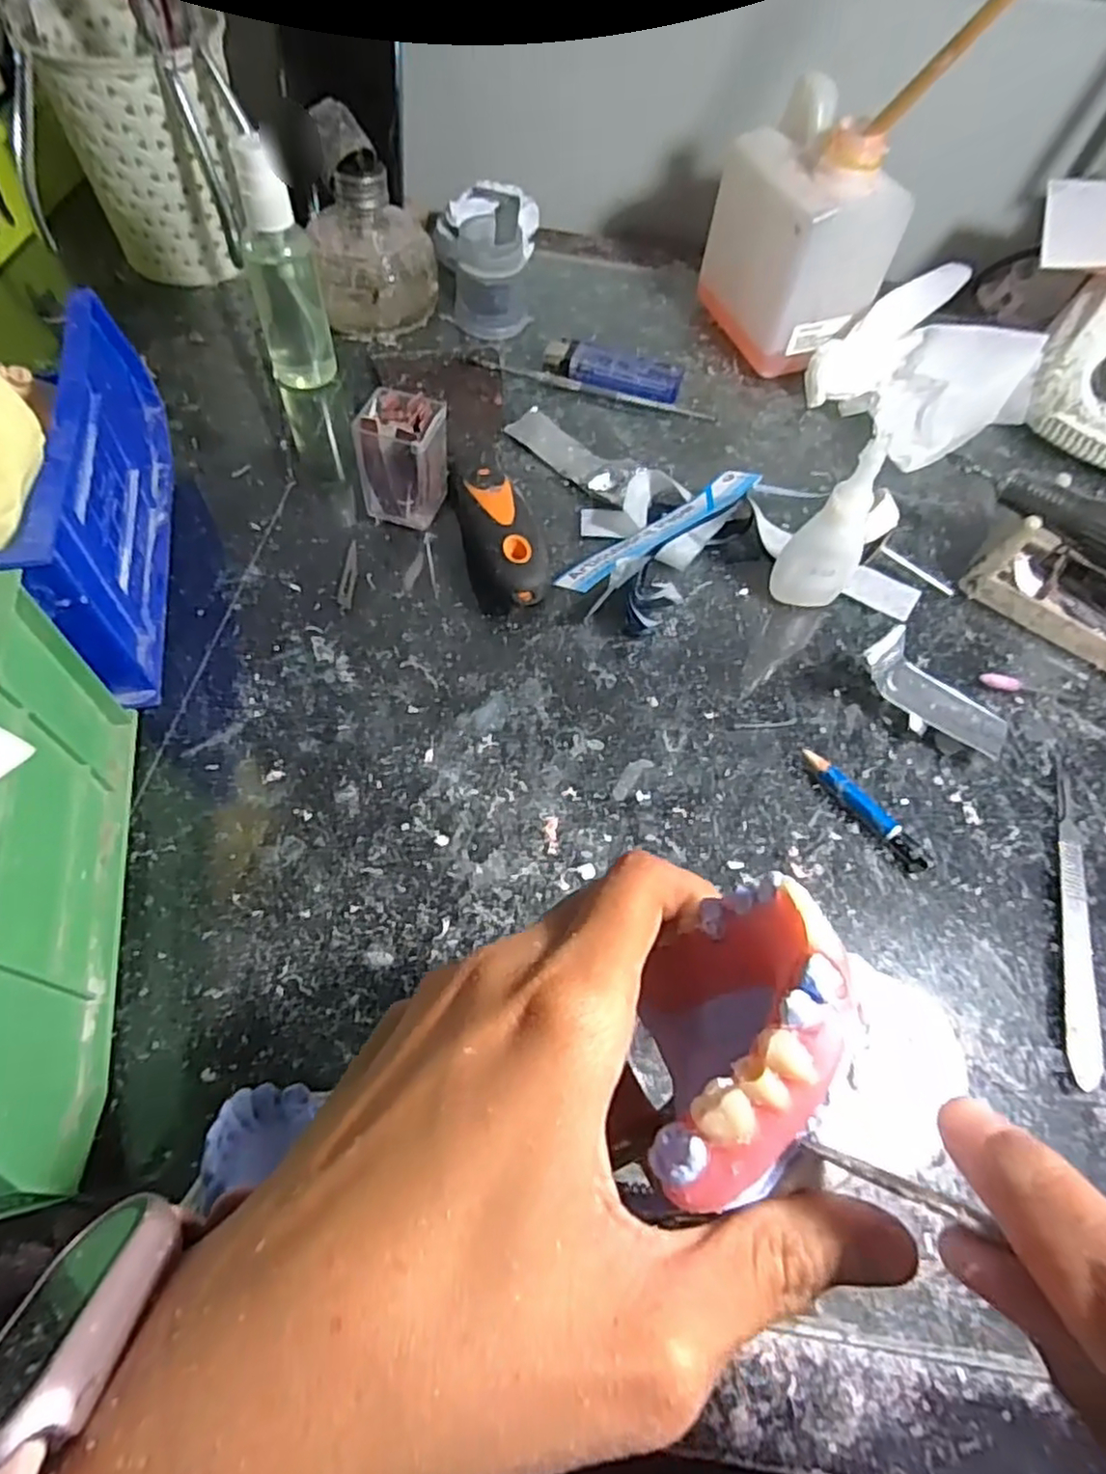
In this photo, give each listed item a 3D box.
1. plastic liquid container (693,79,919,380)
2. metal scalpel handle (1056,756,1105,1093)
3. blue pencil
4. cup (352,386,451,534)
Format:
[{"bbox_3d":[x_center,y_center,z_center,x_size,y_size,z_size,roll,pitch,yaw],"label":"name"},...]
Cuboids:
[{"bbox_3d":[0.143,-0.286,0.410,0.069,0.118,0.090,-17,64,-13],"label":"plastic liquid container"},{"bbox_3d":[0.205,0.066,0.278,0.013,0.004,0.132,17,62,5],"label":"metal scalpel handle"},{"bbox_3d":[0.127,0.029,0.291,0.009,0.009,0.063,-34,69,-20],"label":"blue pencil"},{"bbox_3d":[-0.071,-0.132,0.340,0.033,0.052,0.035,18,62,6],"label":"cup"}]

